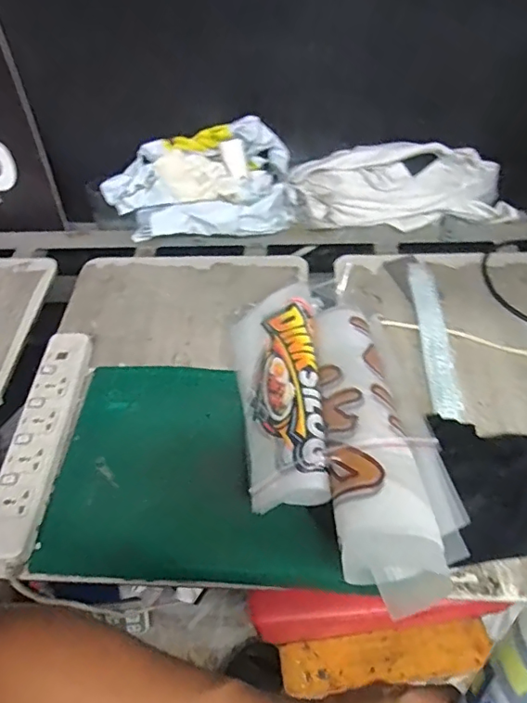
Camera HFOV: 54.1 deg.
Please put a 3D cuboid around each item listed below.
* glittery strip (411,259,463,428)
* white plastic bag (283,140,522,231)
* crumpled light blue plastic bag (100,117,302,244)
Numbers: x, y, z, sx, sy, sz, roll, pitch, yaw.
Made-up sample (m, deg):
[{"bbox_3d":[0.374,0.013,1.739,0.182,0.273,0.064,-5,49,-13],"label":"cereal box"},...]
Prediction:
[{"bbox_3d":[0.263,-0.027,0.790,0.042,0.009,0.299,2,53,4],"label":"glittery strip"},{"bbox_3d":[0.246,-0.287,0.924,0.385,0.123,0.109,-1,50,4],"label":"white plastic bag"},{"bbox_3d":[-0.110,-0.295,0.912,0.324,0.134,0.152,2,51,7],"label":"crumpled light blue plastic bag"}]

